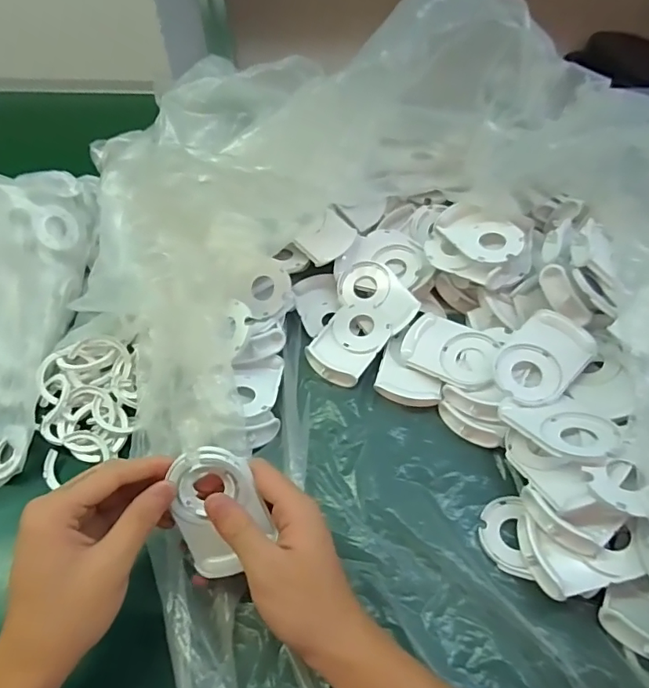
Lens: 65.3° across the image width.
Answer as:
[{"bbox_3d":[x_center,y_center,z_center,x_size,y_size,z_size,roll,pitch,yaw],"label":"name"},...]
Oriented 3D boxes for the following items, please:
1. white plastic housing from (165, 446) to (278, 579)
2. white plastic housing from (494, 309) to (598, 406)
[{"bbox_3d":[-0.068,0.107,0.327,0.059,0.086,0.012,-19,14,3],"label":"white plastic housing"},{"bbox_3d":[0.174,0.012,0.405,0.058,0.027,0.077,38,61,26],"label":"white plastic housing"}]

